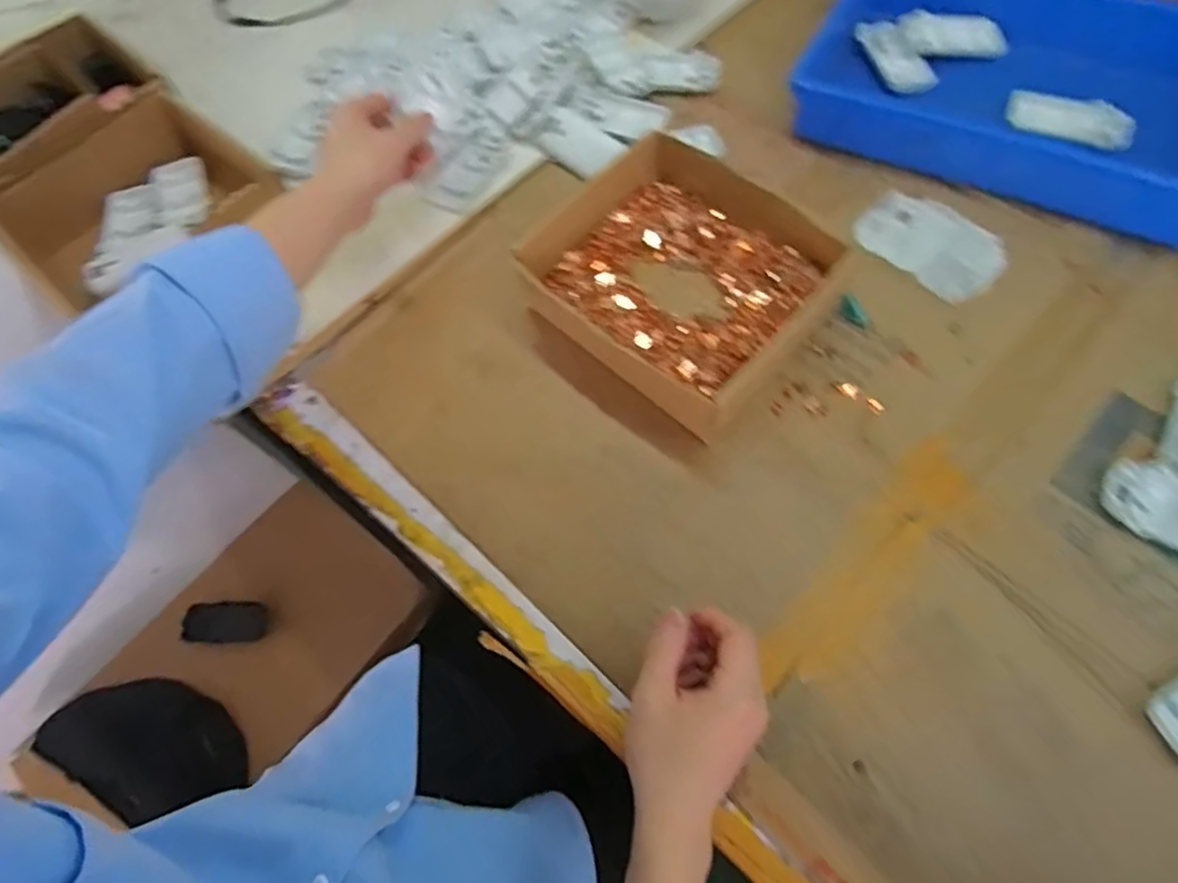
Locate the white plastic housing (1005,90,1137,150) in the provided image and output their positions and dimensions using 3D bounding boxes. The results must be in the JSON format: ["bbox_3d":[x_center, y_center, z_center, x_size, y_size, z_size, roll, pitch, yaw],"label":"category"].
[{"bbox_3d":[0.441,-0.299,0.609,0.104,0.014,0.052,16,68,13],"label":"white plastic housing"}]

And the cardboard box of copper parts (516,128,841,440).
[{"bbox_3d":[0.076,-0.141,0.544,0.223,0.057,0.203,39,74,20],"label":"cardboard box of copper parts"}]

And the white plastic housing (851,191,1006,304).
[{"bbox_3d":[0.300,-0.174,0.582,0.080,0.008,0.118,-41,68,-13],"label":"white plastic housing"}]

